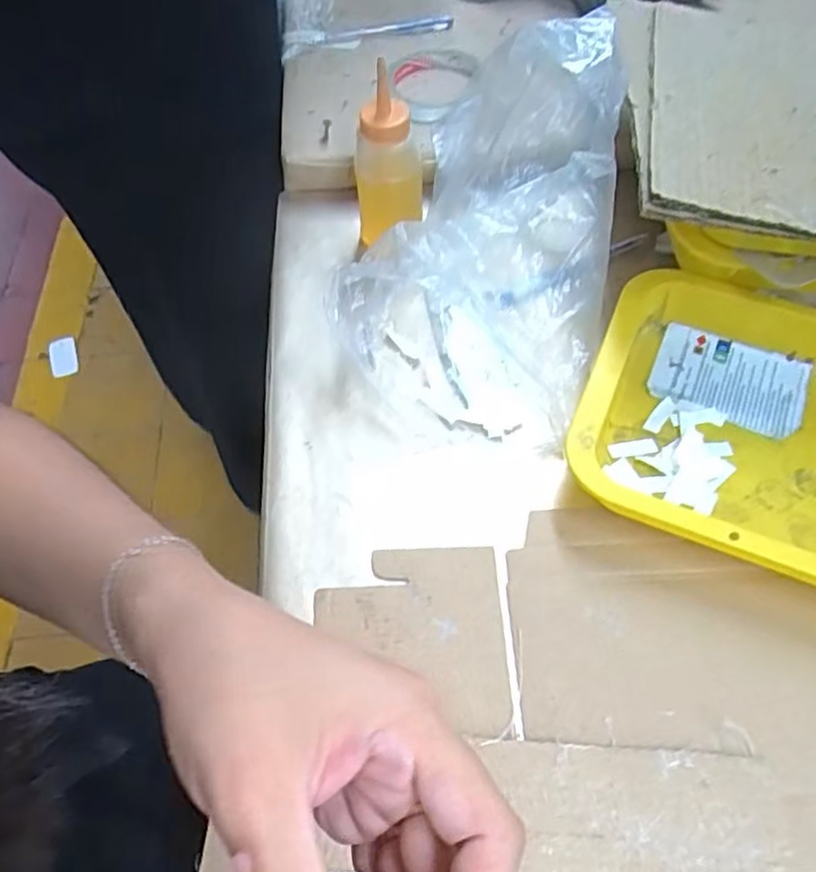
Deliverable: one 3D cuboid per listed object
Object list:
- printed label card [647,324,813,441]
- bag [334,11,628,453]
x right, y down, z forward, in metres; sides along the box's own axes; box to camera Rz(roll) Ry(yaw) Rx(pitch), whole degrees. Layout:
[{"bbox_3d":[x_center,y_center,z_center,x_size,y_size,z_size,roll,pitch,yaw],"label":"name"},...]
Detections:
[{"bbox_3d":[0.224,-0.038,0.482,0.100,0.005,0.072,20,61,12],"label":"printed label card"},{"bbox_3d":[0.062,-0.146,0.478,0.172,0.138,0.271,18,59,13],"label":"bag"}]

